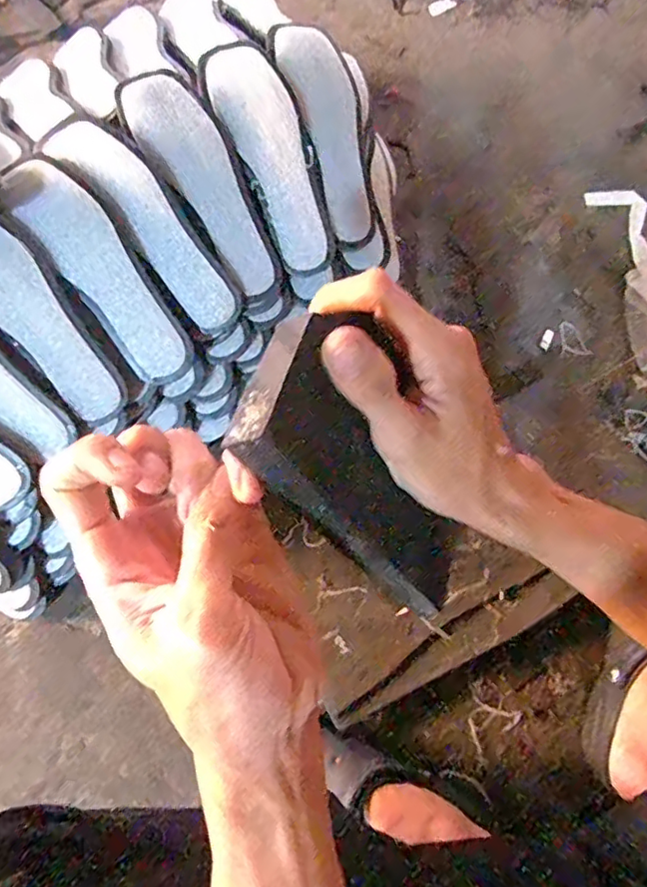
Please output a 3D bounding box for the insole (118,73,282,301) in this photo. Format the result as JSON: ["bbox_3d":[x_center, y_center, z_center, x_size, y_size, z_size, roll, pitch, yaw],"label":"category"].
[{"bbox_3d":[-0.112,-0.254,0.561,0.073,0.013,0.224,-34,104,-8],"label":"insole"}]

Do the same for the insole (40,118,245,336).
[{"bbox_3d":[-0.161,-0.207,0.539,0.061,0.020,0.224,-41,107,-9],"label":"insole"}]

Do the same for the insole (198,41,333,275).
[{"bbox_3d":[-0.050,-0.292,0.580,0.076,0.020,0.226,-25,101,-7],"label":"insole"}]

